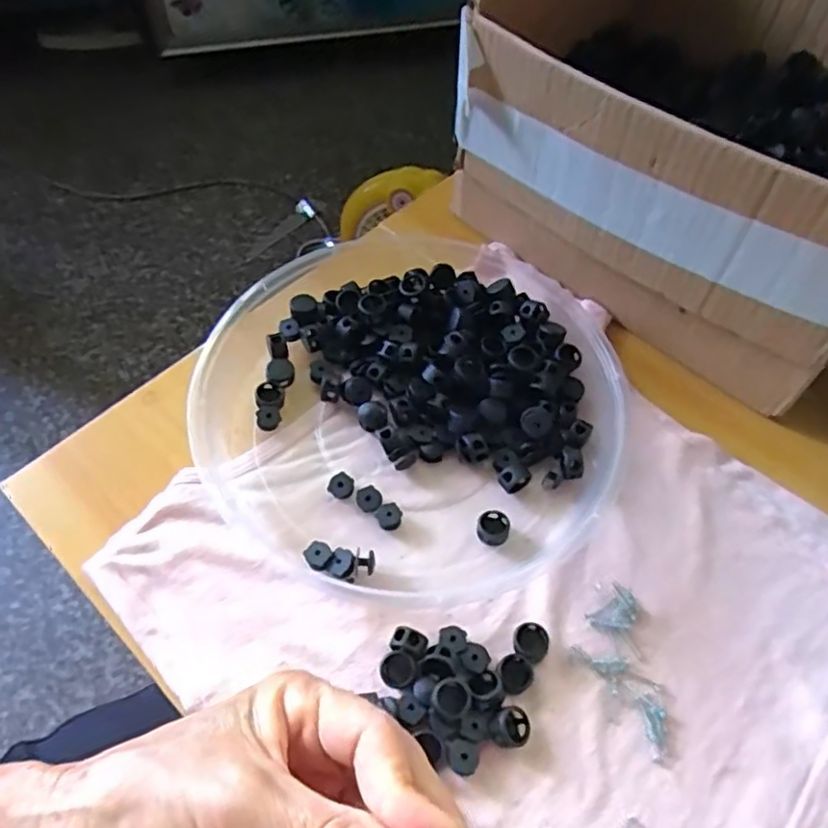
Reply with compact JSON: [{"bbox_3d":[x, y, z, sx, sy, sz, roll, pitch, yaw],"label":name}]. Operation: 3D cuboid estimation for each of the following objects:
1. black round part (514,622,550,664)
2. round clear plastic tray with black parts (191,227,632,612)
[{"bbox_3d":[0.057,0.111,0.320,0.016,0.007,0.017,0,59,-1],"label":"black round part"},{"bbox_3d":[0.001,-0.008,0.376,0.236,0.033,0.221,0,59,-1],"label":"round clear plastic tray with black parts"}]

